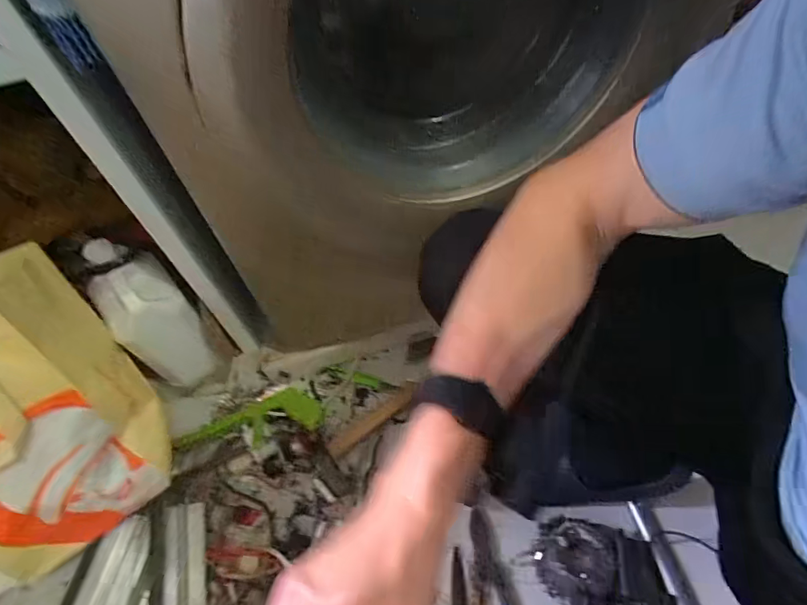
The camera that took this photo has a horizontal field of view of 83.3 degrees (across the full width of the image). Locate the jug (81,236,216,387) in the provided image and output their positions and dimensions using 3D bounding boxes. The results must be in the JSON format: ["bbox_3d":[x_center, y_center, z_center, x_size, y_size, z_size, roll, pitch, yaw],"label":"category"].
[{"bbox_3d":[-0.384,0.018,0.700,0.103,0.199,0.143,-35,60,-18],"label":"jug"}]

